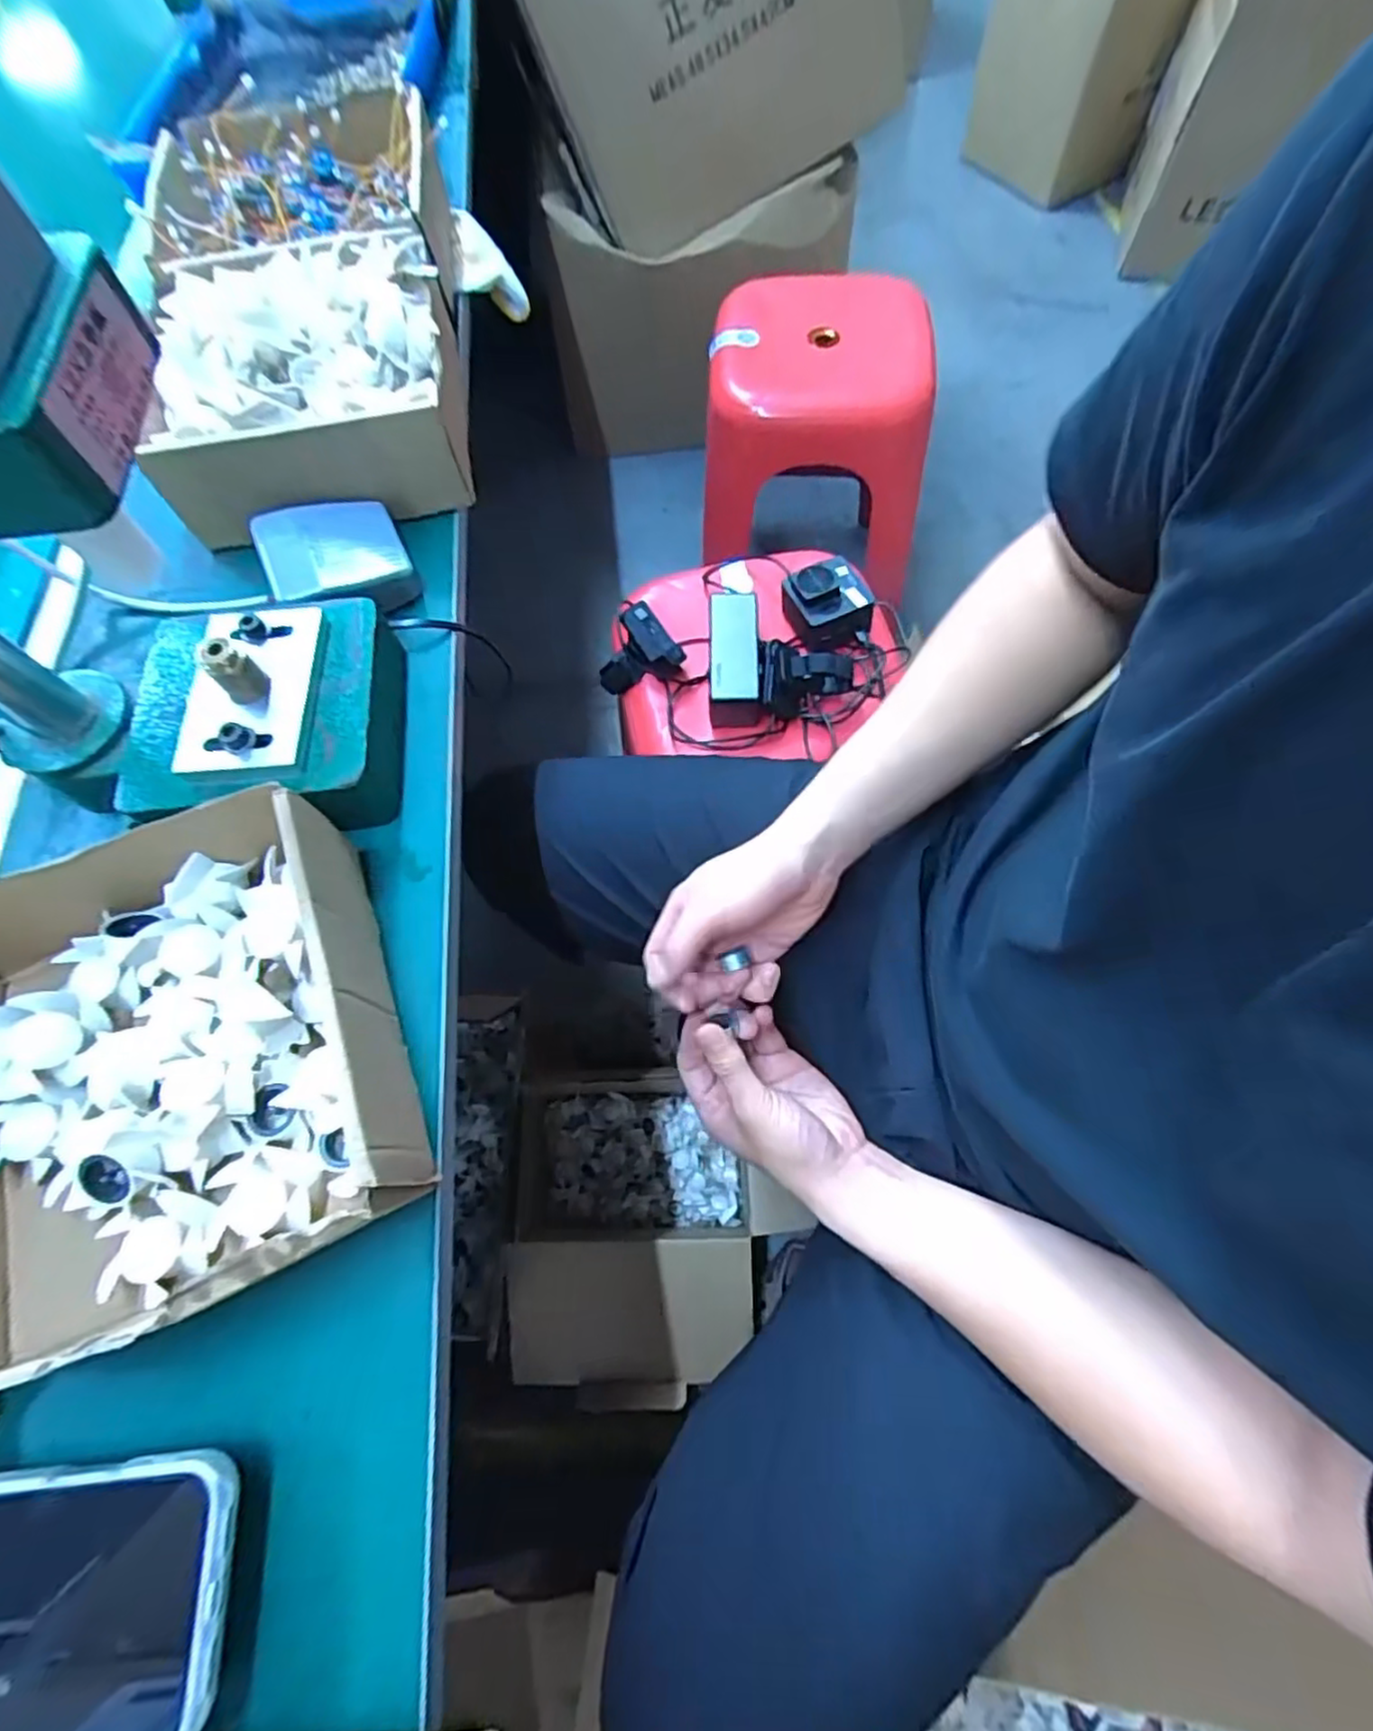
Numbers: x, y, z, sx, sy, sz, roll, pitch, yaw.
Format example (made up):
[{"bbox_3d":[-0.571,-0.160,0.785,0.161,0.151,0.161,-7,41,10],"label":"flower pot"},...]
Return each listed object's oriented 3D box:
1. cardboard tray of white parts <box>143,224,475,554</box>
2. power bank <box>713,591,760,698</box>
[{"bbox_3d":[-0.259,-0.337,0.482,0.201,0.073,0.204,-10,67,-1],"label":"cardboard tray of white parts"},{"bbox_3d":[0.048,-0.220,0.699,0.047,0.017,0.119,0,68,3],"label":"power bank"}]

